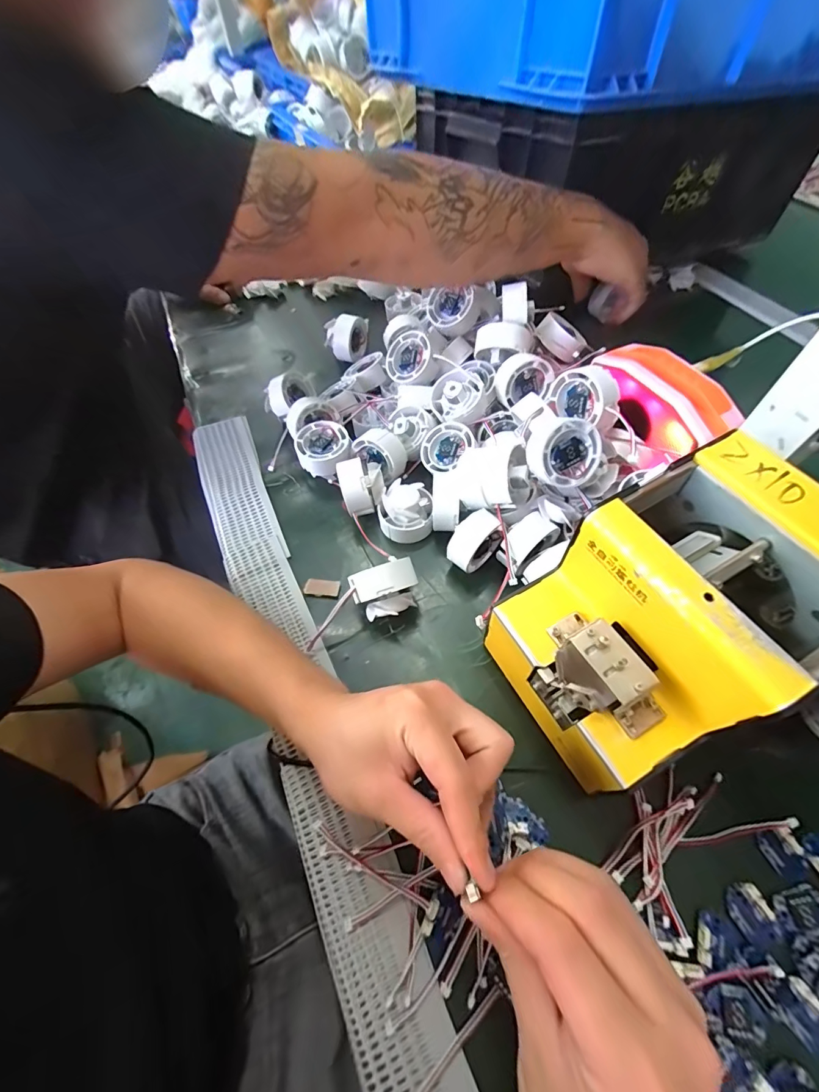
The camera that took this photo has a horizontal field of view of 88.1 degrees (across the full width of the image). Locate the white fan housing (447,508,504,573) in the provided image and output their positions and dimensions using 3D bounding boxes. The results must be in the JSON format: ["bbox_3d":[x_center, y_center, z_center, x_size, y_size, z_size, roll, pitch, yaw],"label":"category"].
[{"bbox_3d":[0.057,-0.001,0.373,0.051,0.049,0.027,-37,63,-18],"label":"white fan housing"}]

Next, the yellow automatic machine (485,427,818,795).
[{"bbox_3d":[0.157,0.050,0.275,0.168,0.152,0.120,-27,60,-13],"label":"yellow automatic machine"}]

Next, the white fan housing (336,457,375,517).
[{"bbox_3d":[-0.051,-0.053,0.405,0.028,0.045,0.046,-14,58,-5],"label":"white fan housing"}]

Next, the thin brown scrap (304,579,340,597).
[{"bbox_3d":[-0.078,0.038,0.379,0.031,0.004,0.015,4,58,6],"label":"thin brown scrap"}]

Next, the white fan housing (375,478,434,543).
[{"bbox_3d":[-0.004,-0.032,0.399,0.052,0.036,0.047,-5,58,1],"label":"white fan housing"}]

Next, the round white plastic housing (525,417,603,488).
[{"bbox_3d":[0.124,-0.077,0.345,0.054,0.053,0.026,-13,20,-10],"label":"round white plastic housing"}]

